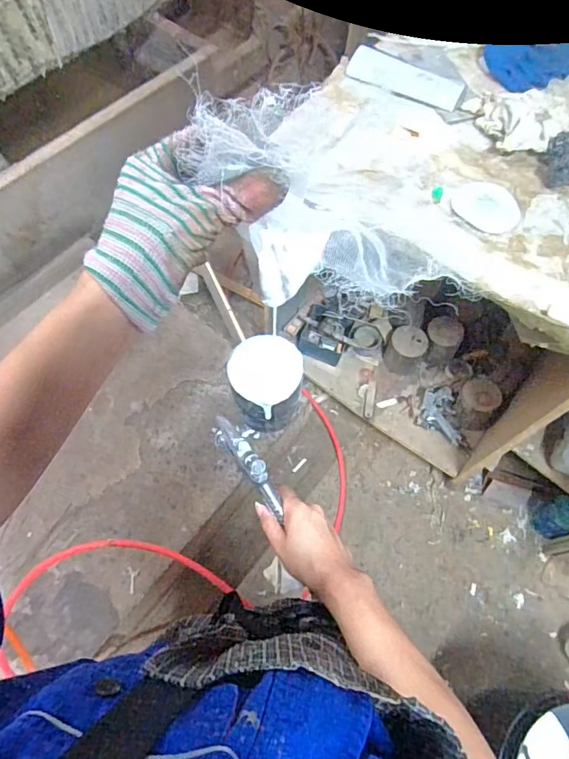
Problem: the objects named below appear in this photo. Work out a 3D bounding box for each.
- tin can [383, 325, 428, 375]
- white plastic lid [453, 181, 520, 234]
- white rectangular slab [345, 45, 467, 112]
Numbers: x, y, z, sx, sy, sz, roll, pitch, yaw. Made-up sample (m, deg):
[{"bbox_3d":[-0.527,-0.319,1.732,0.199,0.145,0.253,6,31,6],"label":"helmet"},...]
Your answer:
[{"bbox_3d":[0.373,-0.084,1.478,0.113,0.134,0.112,0,64,-1],"label":"tin can"},{"bbox_3d":[0.350,-0.296,0.822,0.108,0.005,0.113,0,64,-1],"label":"white plastic lid"},{"bbox_3d":[0.239,-0.590,0.943,0.230,0.017,0.099,27,66,12],"label":"white rectangular slab"}]

